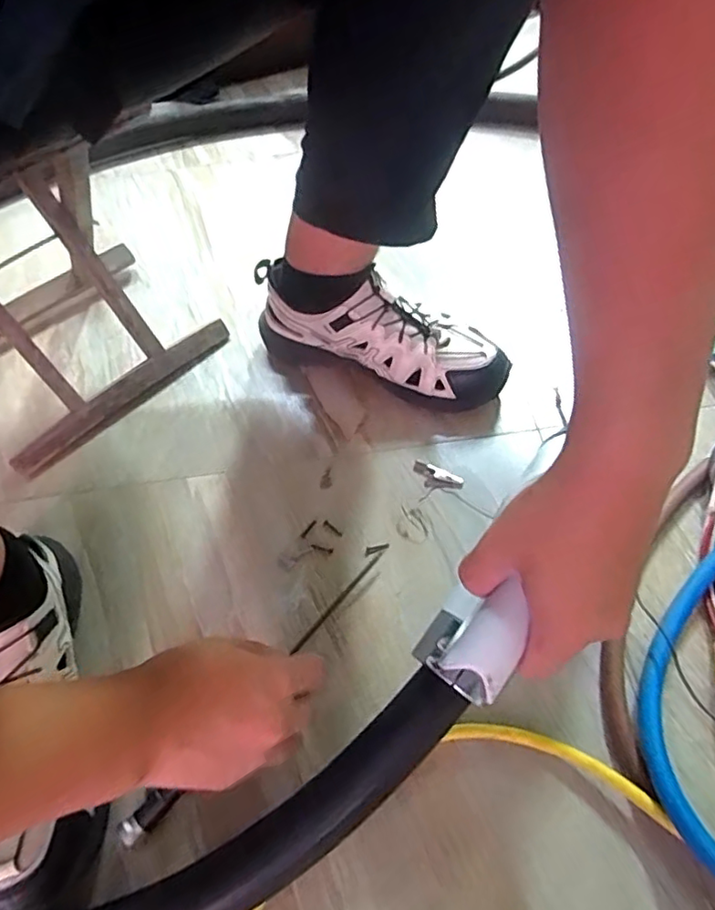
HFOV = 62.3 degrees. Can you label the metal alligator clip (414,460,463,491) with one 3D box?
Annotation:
[{"bbox_3d":[0.074,0.021,0.554,0.050,0.007,0.026,20,59,18],"label":"metal alligator clip"}]

